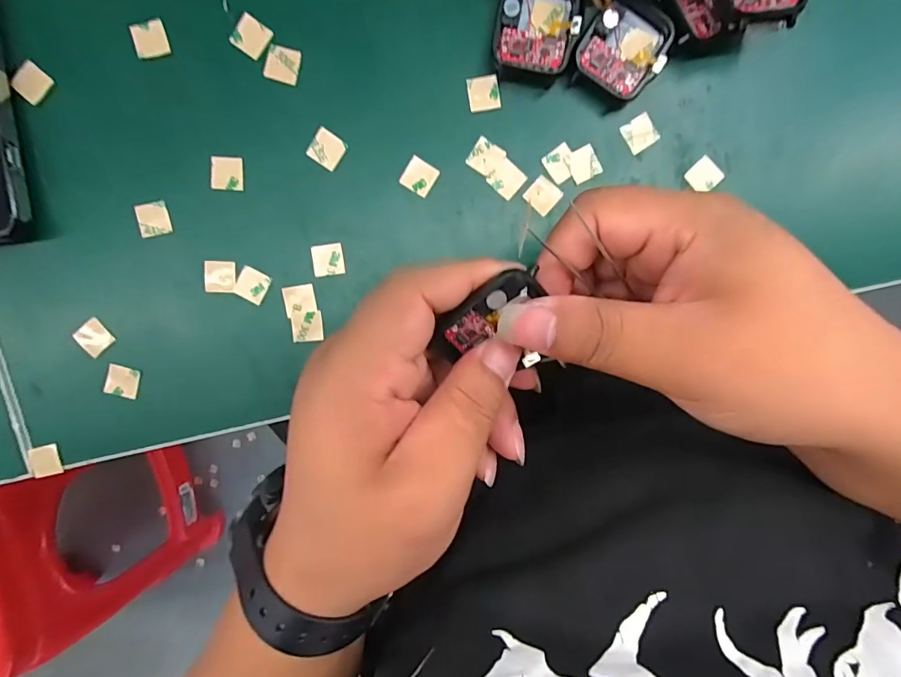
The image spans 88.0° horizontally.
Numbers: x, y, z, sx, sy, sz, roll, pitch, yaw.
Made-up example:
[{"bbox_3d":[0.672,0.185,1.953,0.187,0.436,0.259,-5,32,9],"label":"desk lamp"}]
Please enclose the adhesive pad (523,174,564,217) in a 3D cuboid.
[{"bbox_3d":[0.047,-0.072,0.233,0.015,0.004,0.015,40,93,-5],"label":"adhesive pad"}]

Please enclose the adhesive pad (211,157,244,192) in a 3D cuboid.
[{"bbox_3d":[-0.109,-0.081,0.228,0.015,0.004,0.016,2,96,-2],"label":"adhesive pad"}]

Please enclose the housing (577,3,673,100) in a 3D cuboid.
[{"bbox_3d":[0.083,-0.138,0.223,0.037,0.012,0.041,34,94,-5],"label":"housing"}]

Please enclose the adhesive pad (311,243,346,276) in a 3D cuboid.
[{"bbox_3d":[-0.061,-0.039,0.233,0.015,0.004,0.015,-7,96,-1],"label":"adhesive pad"}]

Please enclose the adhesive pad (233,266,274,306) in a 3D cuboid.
[{"bbox_3d":[-0.099,-0.027,0.233,0.015,0.004,0.015,27,94,-4],"label":"adhesive pad"}]

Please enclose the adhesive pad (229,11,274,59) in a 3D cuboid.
[{"bbox_3d":[-0.095,-0.144,0.221,0.016,0.004,0.016,33,94,-5],"label":"adhesive pad"}]

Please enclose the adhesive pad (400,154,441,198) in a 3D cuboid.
[{"bbox_3d":[-0.015,-0.080,0.230,0.015,0.004,0.015,31,94,-5],"label":"adhesive pad"}]

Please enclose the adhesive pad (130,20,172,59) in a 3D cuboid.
[{"bbox_3d":[-0.142,-0.141,0.220,0.015,0.004,0.016,-15,96,0],"label":"adhesive pad"}]

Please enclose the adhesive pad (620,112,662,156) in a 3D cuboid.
[{"bbox_3d":[0.095,-0.102,0.232,0.016,0.004,0.015,-34,96,2],"label":"adhesive pad"}]

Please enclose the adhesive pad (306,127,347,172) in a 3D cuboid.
[{"bbox_3d":[-0.061,-0.092,0.228,0.015,0.004,0.015,34,94,-5],"label":"adhesive pad"}]

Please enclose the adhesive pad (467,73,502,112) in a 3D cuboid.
[{"bbox_3d":[0.016,-0.120,0.228,0.015,0.004,0.016,-11,96,-1],"label":"adhesive pad"}]

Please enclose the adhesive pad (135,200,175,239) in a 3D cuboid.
[{"bbox_3d":[-0.146,-0.059,0.229,0.015,0.004,0.016,-11,96,-1],"label":"adhesive pad"}]

